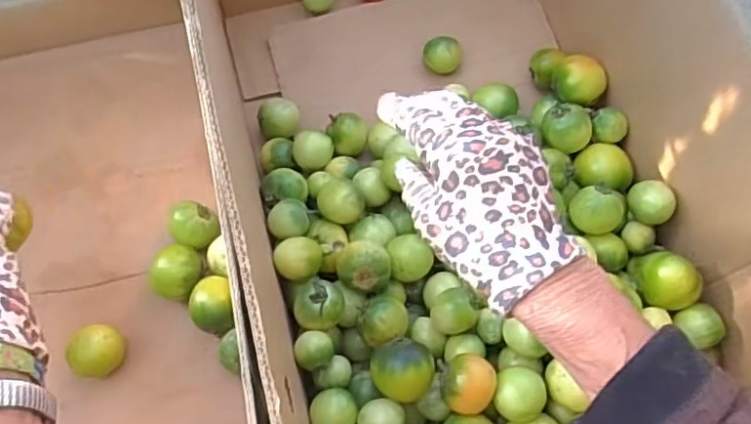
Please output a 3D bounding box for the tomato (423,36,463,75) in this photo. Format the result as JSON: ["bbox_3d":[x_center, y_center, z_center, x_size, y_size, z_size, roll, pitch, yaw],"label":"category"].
[{"bbox_3d":[0.069,-0.157,0.617,0.039,0.032,0.031,3,69,2],"label":"tomato"}]

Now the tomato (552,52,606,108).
[{"bbox_3d":[0.188,-0.121,0.561,0.047,0.034,0.046,0,68,1],"label":"tomato"}]

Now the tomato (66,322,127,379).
[{"bbox_3d":[-0.228,0.114,0.501,0.035,0.033,0.041,12,69,5],"label":"tomato"}]

